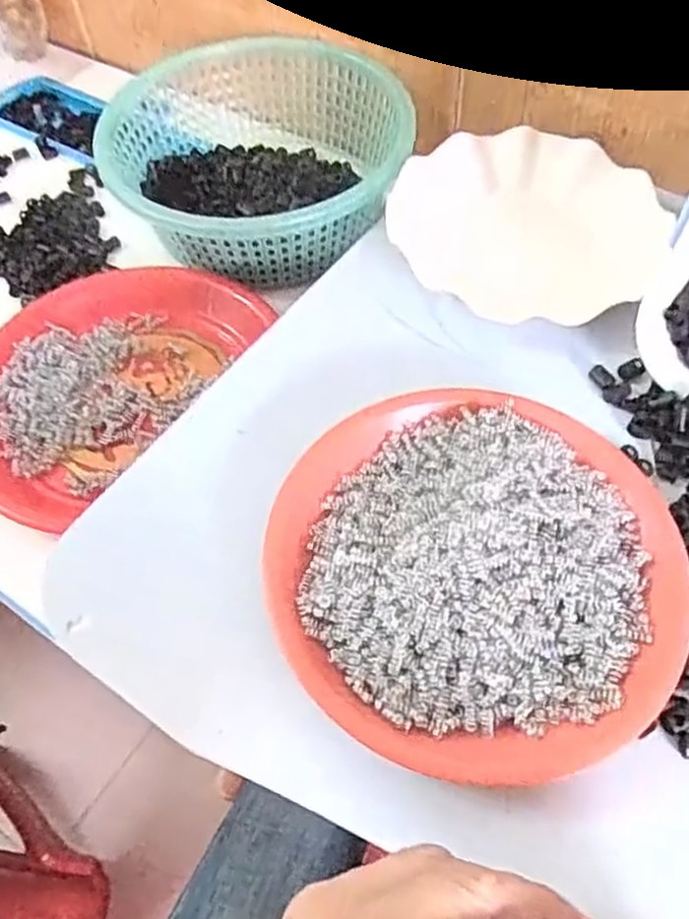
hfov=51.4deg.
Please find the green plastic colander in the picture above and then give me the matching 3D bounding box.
[{"bbox_3d":[-0.070,-0.244,0.582,0.218,0.082,0.211,-1,56,2],"label":"green plastic colander"}]

